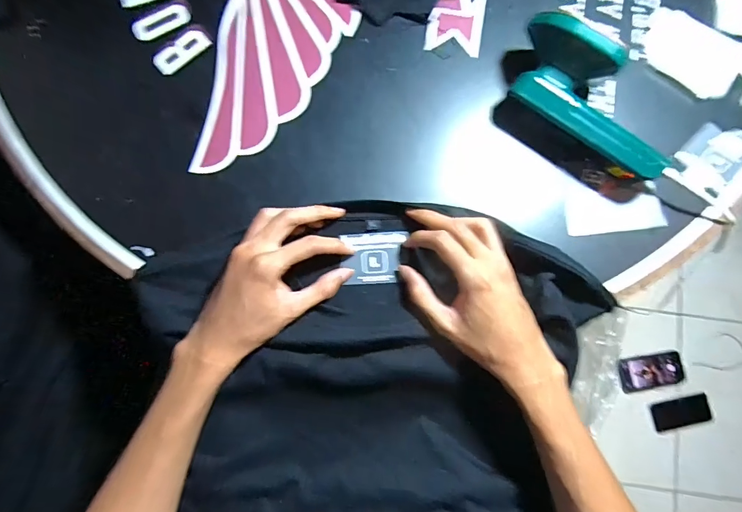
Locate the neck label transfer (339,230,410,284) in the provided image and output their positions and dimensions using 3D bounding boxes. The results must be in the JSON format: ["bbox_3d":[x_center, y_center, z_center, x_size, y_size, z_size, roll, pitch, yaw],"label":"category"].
[{"bbox_3d":[0.003,0.002,0.389,0.062,0.005,0.049,-3,81,-1],"label":"neck label transfer"}]

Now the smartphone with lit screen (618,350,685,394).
[{"bbox_3d":[0.648,0.269,0.919,0.141,0.013,0.081,-9,92,0],"label":"smartphone with lit screen"}]

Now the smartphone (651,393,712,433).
[{"bbox_3d":[0.718,0.361,0.916,0.135,0.010,0.069,-11,83,-3],"label":"smartphone"}]

